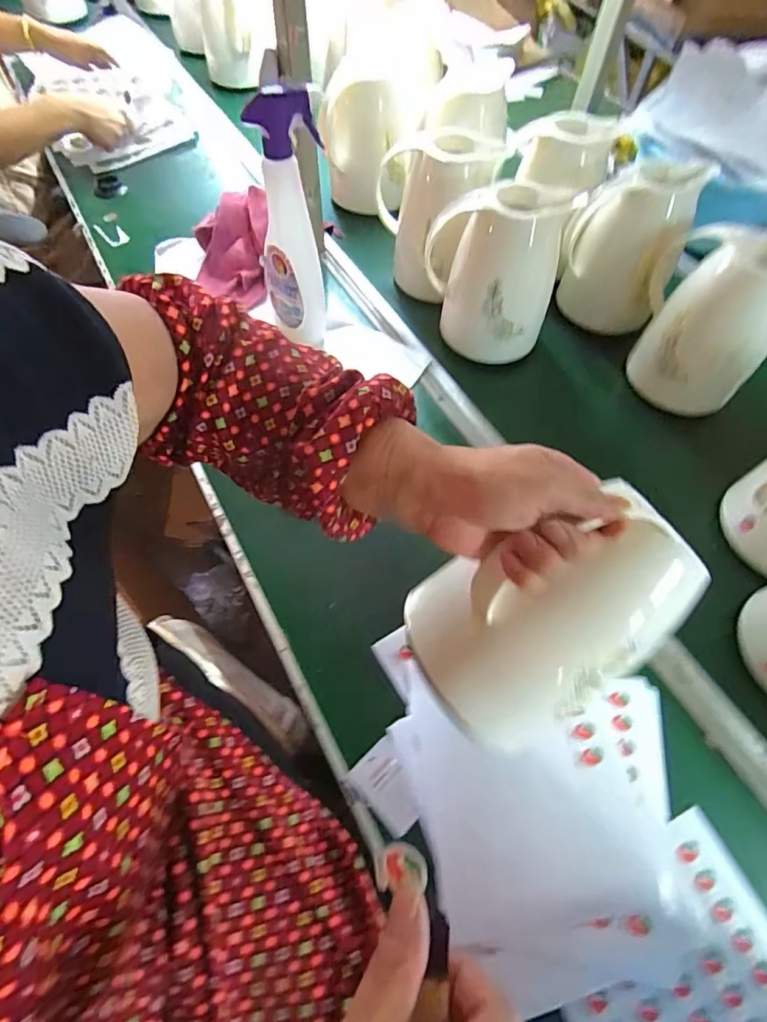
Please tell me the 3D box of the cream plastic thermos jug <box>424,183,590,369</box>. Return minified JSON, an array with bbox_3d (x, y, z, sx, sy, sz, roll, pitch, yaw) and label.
[{"bbox_3d":[0.143,-0.324,0.667,0.173,0.185,0.124,12,65,5],"label":"cream plastic thermos jug"}]

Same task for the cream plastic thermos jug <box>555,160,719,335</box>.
[{"bbox_3d":[0.340,-0.365,0.697,0.148,0.191,0.112,31,68,13],"label":"cream plastic thermos jug"}]

